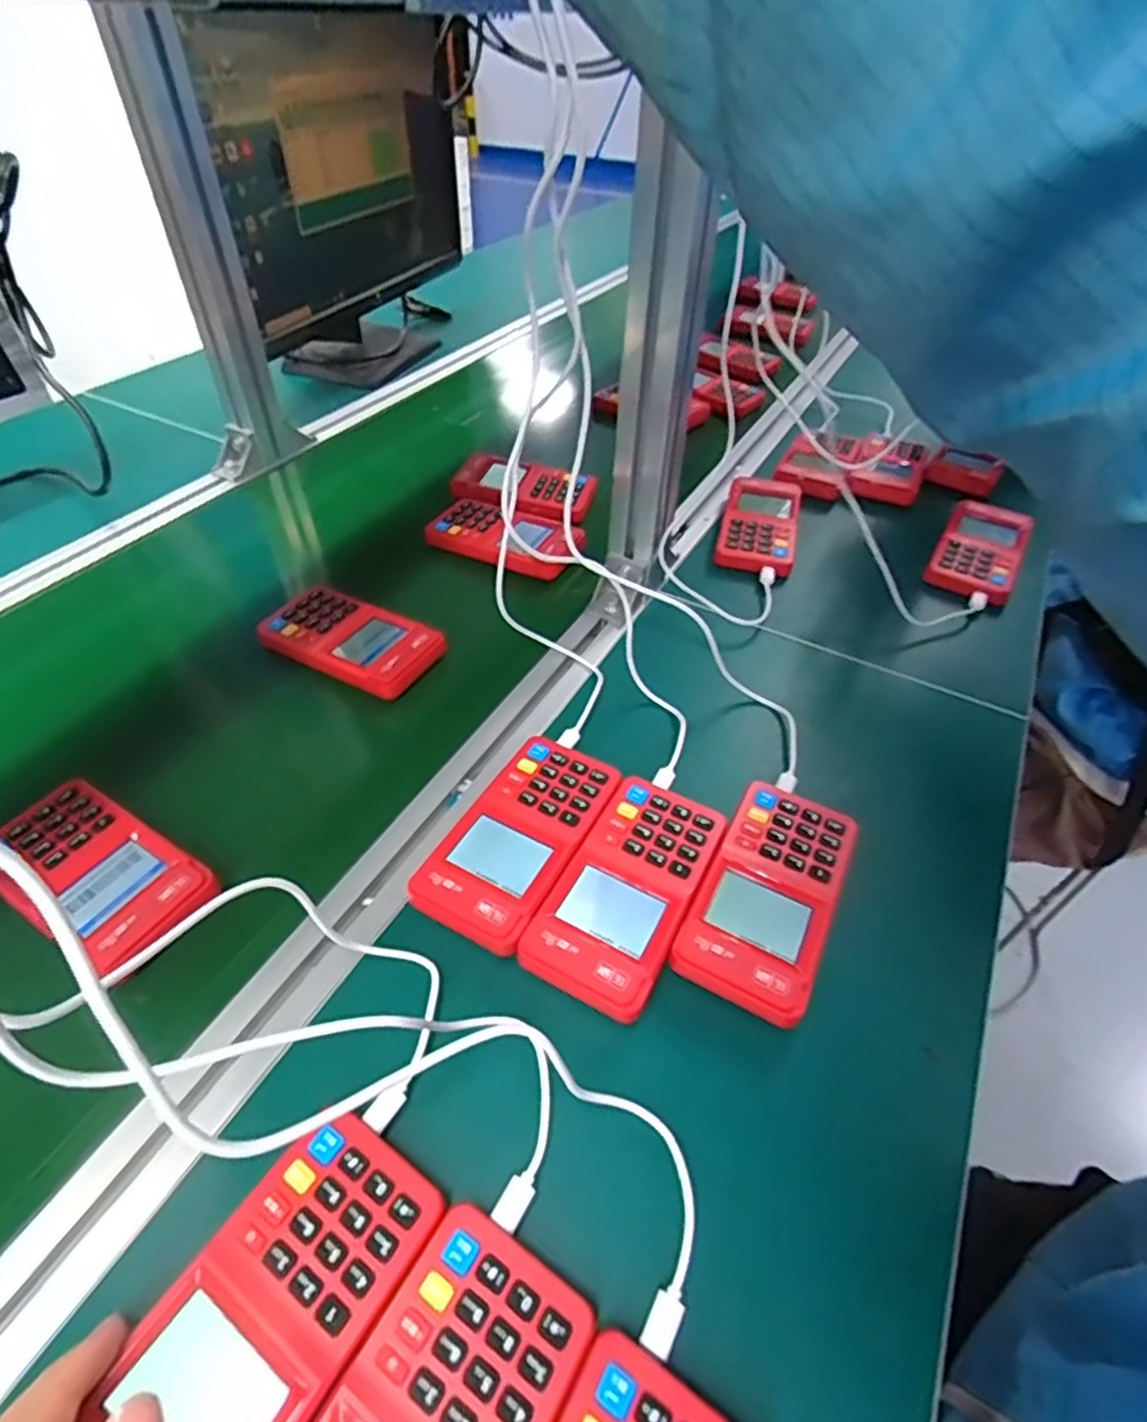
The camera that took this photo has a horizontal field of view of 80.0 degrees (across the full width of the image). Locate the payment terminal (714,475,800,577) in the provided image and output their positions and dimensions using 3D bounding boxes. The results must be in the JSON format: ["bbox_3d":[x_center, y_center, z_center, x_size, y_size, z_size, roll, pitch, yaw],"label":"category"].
[{"bbox_3d":[0.176,-0.180,0.645,0.066,0.024,0.139,13,47,10],"label":"payment terminal"}]

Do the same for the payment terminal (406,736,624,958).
[{"bbox_3d":[-0.030,0.073,0.398,0.068,0.020,0.134,22,50,18],"label":"payment terminal"}]

